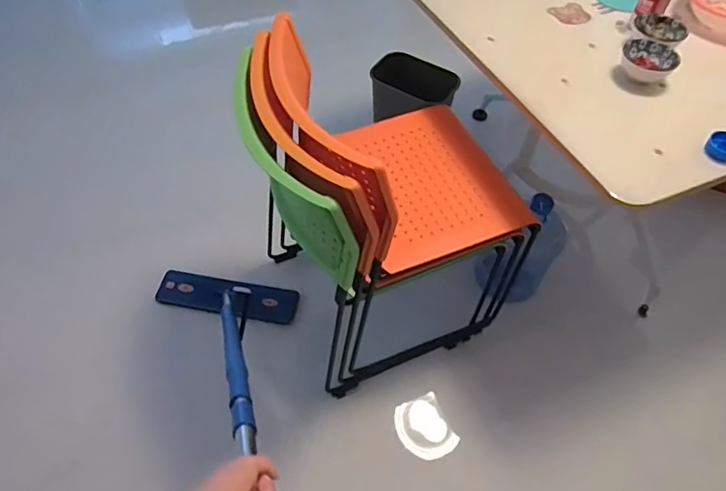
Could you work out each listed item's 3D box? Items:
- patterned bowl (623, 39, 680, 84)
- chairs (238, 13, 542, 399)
[{"bbox_3d":[0.584,-0.374,1.058,0.105,0.068,0.083,24,58,14],"label":"patterned bowl"},{"bbox_3d":[0.059,-0.062,1.230,0.551,0.843,0.435,-19,58,-15],"label":"chairs"}]

